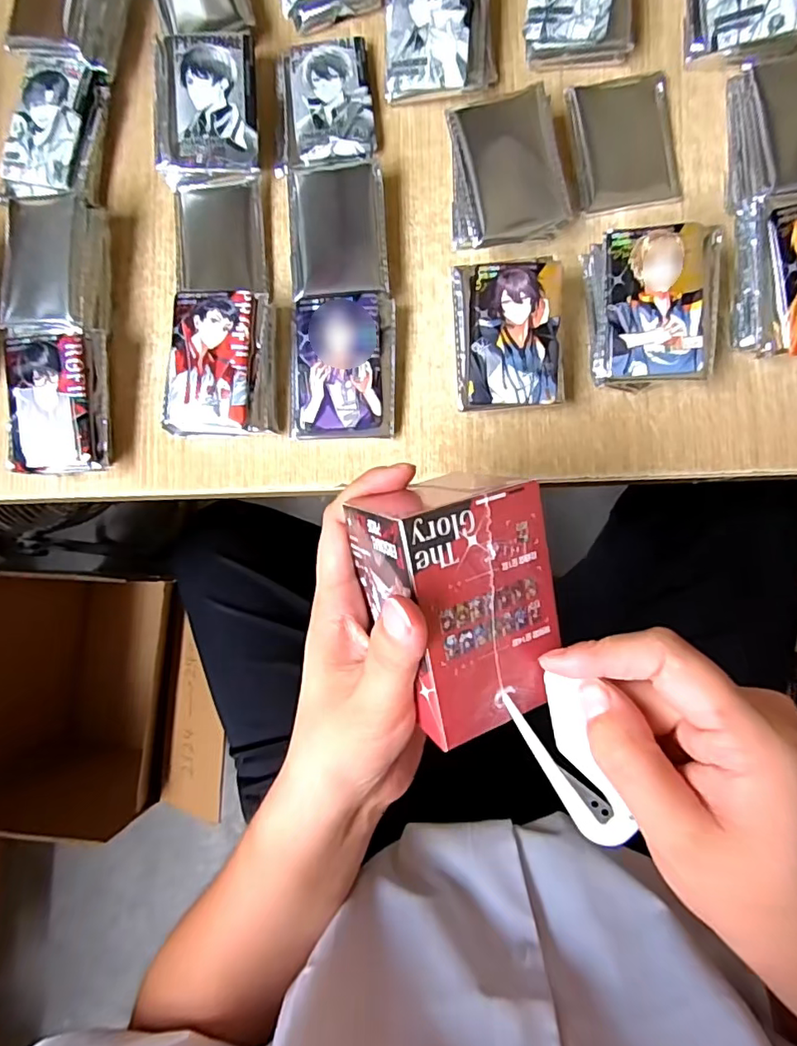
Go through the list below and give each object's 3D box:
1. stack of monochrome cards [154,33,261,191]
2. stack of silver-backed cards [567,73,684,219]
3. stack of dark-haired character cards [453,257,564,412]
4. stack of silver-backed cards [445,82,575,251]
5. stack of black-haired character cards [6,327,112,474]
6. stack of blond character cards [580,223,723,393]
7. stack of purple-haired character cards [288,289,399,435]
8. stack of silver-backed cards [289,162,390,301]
[{"bbox_3d":[-0.129,-0.276,0.369,0.069,0.021,0.091,-1,84,4],"label":"stack of monochrome cards"},{"bbox_3d":[0.149,-0.250,0.361,0.066,0.006,0.086,-7,84,4],"label":"stack of silver-backed cards"},{"bbox_3d":[0.068,-0.115,0.347,0.064,0.030,0.088,-2,84,4],"label":"stack of dark-haired character cards"},{"bbox_3d":[0.067,-0.223,0.350,0.069,0.027,0.091,-10,83,3],"label":"stack of silver-backed cards"},{"bbox_3d":[-0.219,-0.078,0.356,0.062,0.026,0.088,-1,84,4],"label":"stack of black-haired character cards"},{"bbox_3d":[0.153,-0.130,0.335,0.070,0.042,0.089,3,85,4],"label":"stack of blond character cards"},{"bbox_3d":[-0.035,-0.101,0.357,0.065,0.020,0.091,1,84,4],"label":"stack of purple-haired character cards"},{"bbox_3d":[-0.040,-0.192,0.364,0.063,0.013,0.090,-3,84,4],"label":"stack of silver-backed cards"}]

